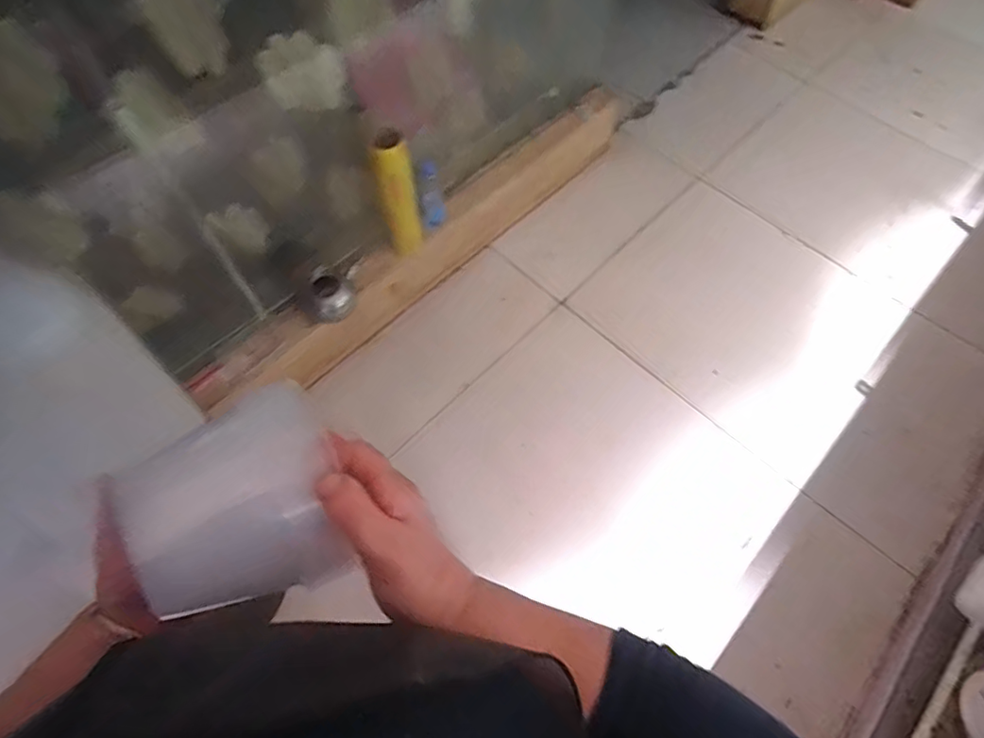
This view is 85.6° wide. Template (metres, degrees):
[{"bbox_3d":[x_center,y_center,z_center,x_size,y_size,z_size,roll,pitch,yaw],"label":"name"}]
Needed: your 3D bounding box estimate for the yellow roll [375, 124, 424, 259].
[{"bbox_3d":[-0.235,-0.441,1.363,0.093,0.386,0.066,-14,62,-7],"label":"yellow roll"}]

